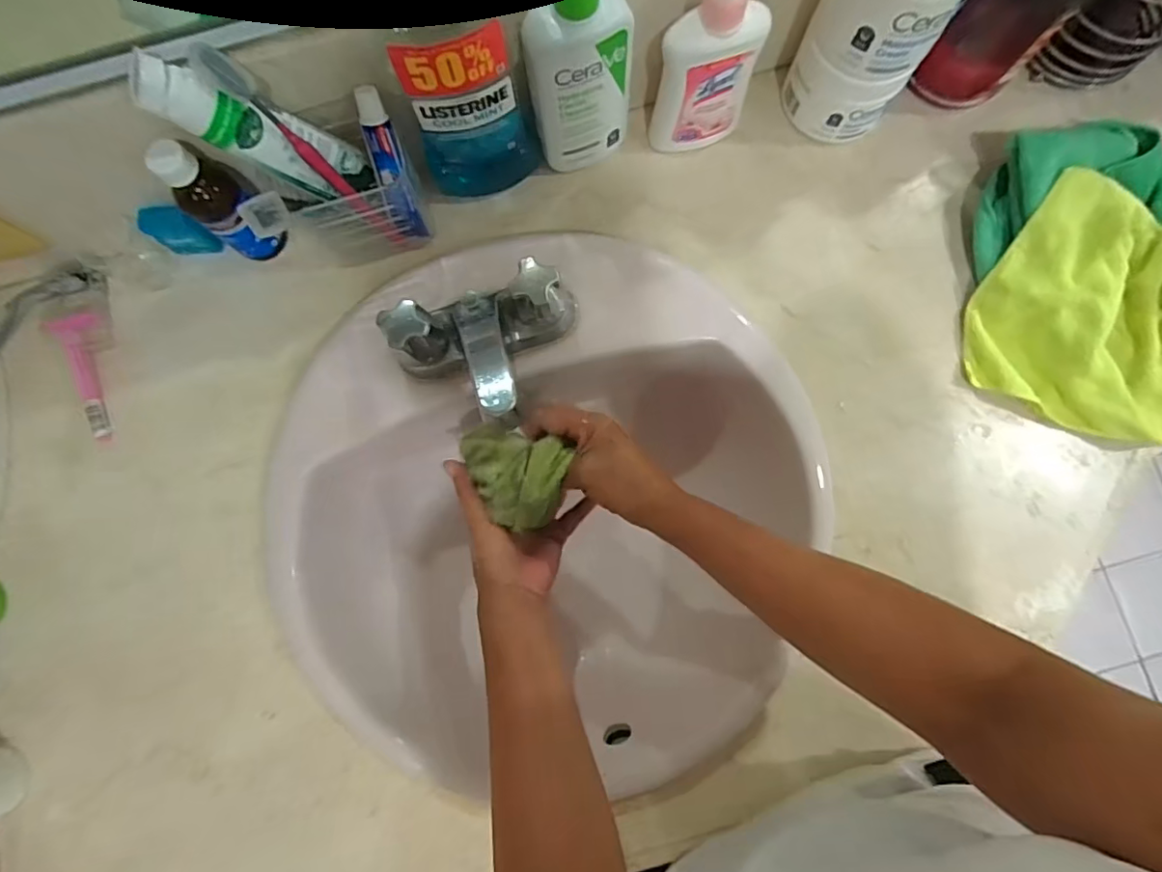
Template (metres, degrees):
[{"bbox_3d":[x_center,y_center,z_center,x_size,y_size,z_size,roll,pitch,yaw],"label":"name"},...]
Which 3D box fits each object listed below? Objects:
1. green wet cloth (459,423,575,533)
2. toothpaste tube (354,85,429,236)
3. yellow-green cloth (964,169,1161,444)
[{"bbox_3d":[-0.055,0.032,0.429,0.084,0.037,0.070,13,83,3],"label":"green wet cloth"},{"bbox_3d":[-0.154,-0.215,0.449,0.025,0.114,0.017,-10,48,0],"label":"toothpaste tube"},{"bbox_3d":[0.449,-0.086,0.441,0.233,0.074,0.175,28,84,4],"label":"yellow-green cloth"}]

